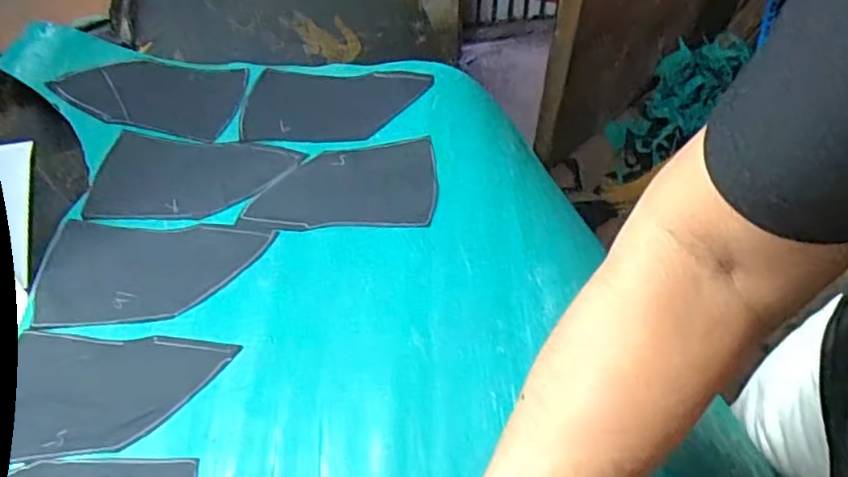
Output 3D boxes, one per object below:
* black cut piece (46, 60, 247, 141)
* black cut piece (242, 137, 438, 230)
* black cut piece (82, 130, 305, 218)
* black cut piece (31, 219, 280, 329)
[{"bbox_3d":[-0.262,-0.149,0.632,0.160,0.030,0.093,10,55,8],"label":"black cut piece"},{"bbox_3d":[-0.067,-0.046,0.554,0.153,0.006,0.086,-2,55,6],"label":"black cut piece"},{"bbox_3d":[-0.205,-0.053,0.575,0.173,0.007,0.094,4,54,4],"label":"black cut piece"},{"bbox_3d":[-0.218,0.028,0.510,0.173,0.008,0.099,3,54,4],"label":"black cut piece"}]

